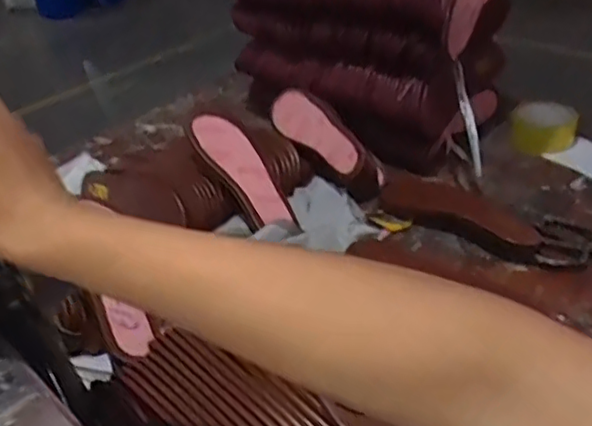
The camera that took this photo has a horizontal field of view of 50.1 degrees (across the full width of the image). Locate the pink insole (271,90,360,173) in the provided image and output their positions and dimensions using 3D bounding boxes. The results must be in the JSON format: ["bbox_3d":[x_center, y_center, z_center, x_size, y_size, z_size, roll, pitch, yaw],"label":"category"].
[{"bbox_3d":[0.028,-0.127,0.949,0.006,0.065,0.215,15,17,-43],"label":"pink insole"}]

